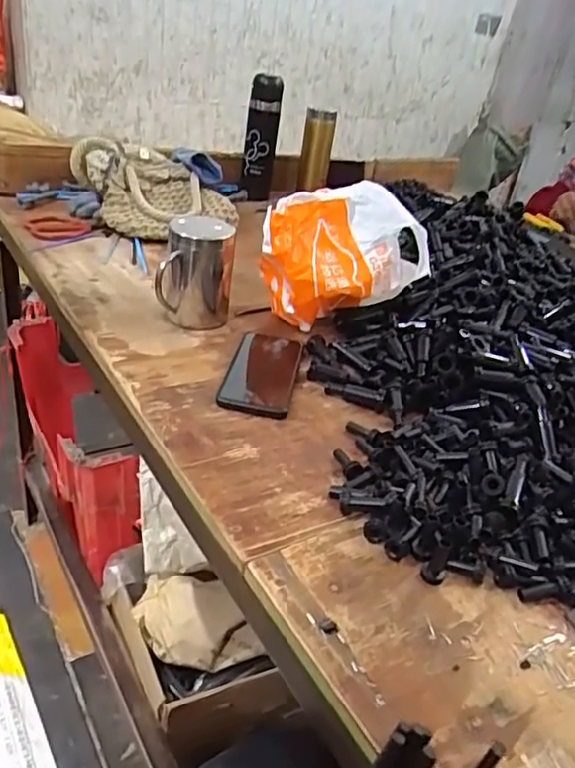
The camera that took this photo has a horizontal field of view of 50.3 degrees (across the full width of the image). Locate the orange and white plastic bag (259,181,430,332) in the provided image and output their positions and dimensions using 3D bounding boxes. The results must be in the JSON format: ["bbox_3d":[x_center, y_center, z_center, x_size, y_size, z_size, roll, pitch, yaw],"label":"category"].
[{"bbox_3d":[0.064,-0.161,0.762,0.202,0.136,0.106,-8,36,-27],"label":"orange and white plastic bag"}]

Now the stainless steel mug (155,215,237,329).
[{"bbox_3d":[-0.111,-0.138,0.741,0.086,0.115,0.091,4,32,-10],"label":"stainless steel mug"}]

